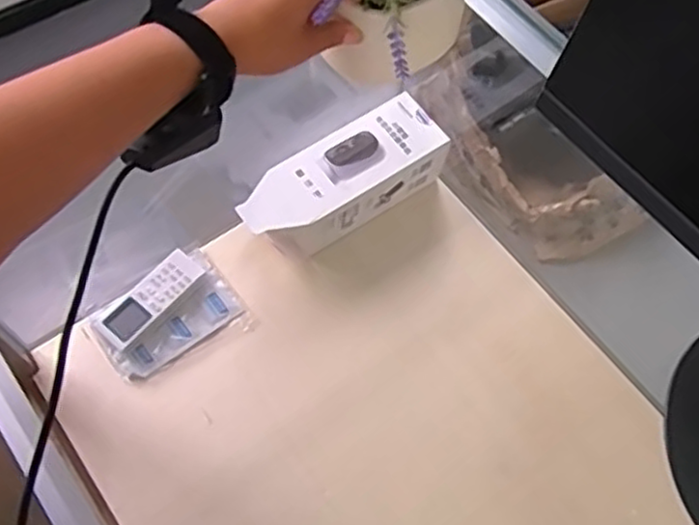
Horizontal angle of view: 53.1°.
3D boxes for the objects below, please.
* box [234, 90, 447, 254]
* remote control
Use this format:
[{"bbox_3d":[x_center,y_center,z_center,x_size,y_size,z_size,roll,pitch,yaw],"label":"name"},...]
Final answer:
[{"bbox_3d":[-0.010,-0.093,0.810,0.245,0.076,0.088,-31,70,-17],"label":"box"},{"bbox_3d":[-0.215,0.038,0.760,0.045,0.012,0.123,40,68,15],"label":"remote control"}]

